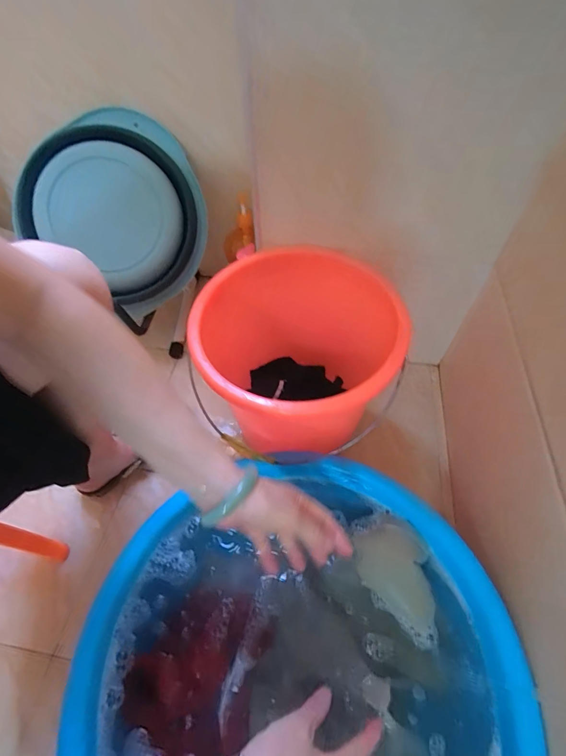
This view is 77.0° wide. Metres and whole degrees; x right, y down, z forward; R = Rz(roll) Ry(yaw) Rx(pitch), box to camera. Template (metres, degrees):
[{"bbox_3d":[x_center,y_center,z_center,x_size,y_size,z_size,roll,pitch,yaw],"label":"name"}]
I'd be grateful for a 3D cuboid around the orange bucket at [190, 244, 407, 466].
[{"bbox_3d":[0.015,-0.023,0.610,0.305,0.255,0.305,-1,55,1],"label":"orange bucket"}]

